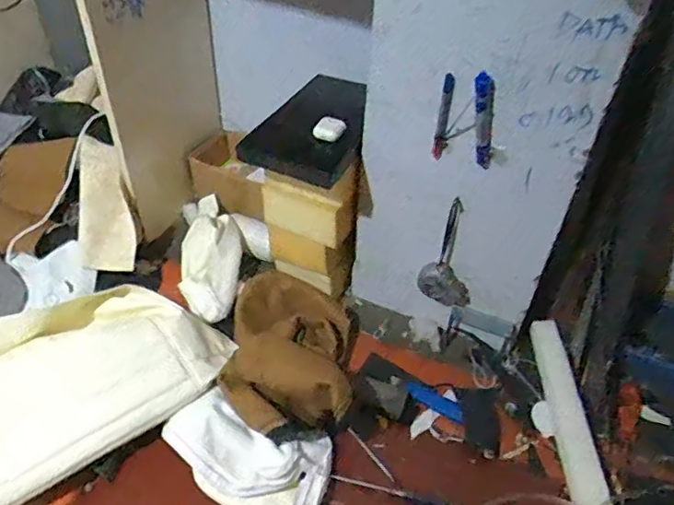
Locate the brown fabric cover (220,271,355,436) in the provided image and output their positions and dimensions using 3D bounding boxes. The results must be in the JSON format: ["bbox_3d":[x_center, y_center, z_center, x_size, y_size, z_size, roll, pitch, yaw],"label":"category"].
[{"bbox_3d":[-0.079,0.145,0.964,0.211,0.097,0.311,1,42,-3],"label":"brown fabric cover"}]

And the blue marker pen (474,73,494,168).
[{"bbox_3d":[0.202,-0.177,0.795,0.019,0.179,0.018,32,72,27],"label":"blue marker pen"}]

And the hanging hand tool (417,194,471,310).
[{"bbox_3d":[0.190,0.012,0.962,0.093,0.196,0.041,12,42,8],"label":"hanging hand tool"}]

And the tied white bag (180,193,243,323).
[{"bbox_3d":[-0.248,0.004,1.153,0.115,0.077,0.305,-2,57,-7],"label":"tied white bag"}]

